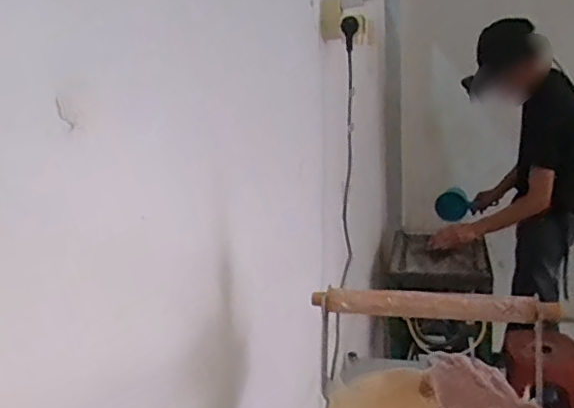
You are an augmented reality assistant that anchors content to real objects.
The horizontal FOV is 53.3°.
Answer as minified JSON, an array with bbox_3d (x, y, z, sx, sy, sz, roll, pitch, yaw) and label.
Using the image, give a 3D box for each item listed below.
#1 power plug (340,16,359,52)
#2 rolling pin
[{"bbox_3d":[0.126,-0.343,1.153,0.035,0.065,0.038,1,16,14],"label":"power plug"},{"bbox_3d":[0.161,0.113,0.643,0.264,0.031,0.028,2,16,18],"label":"rolling pin"}]

